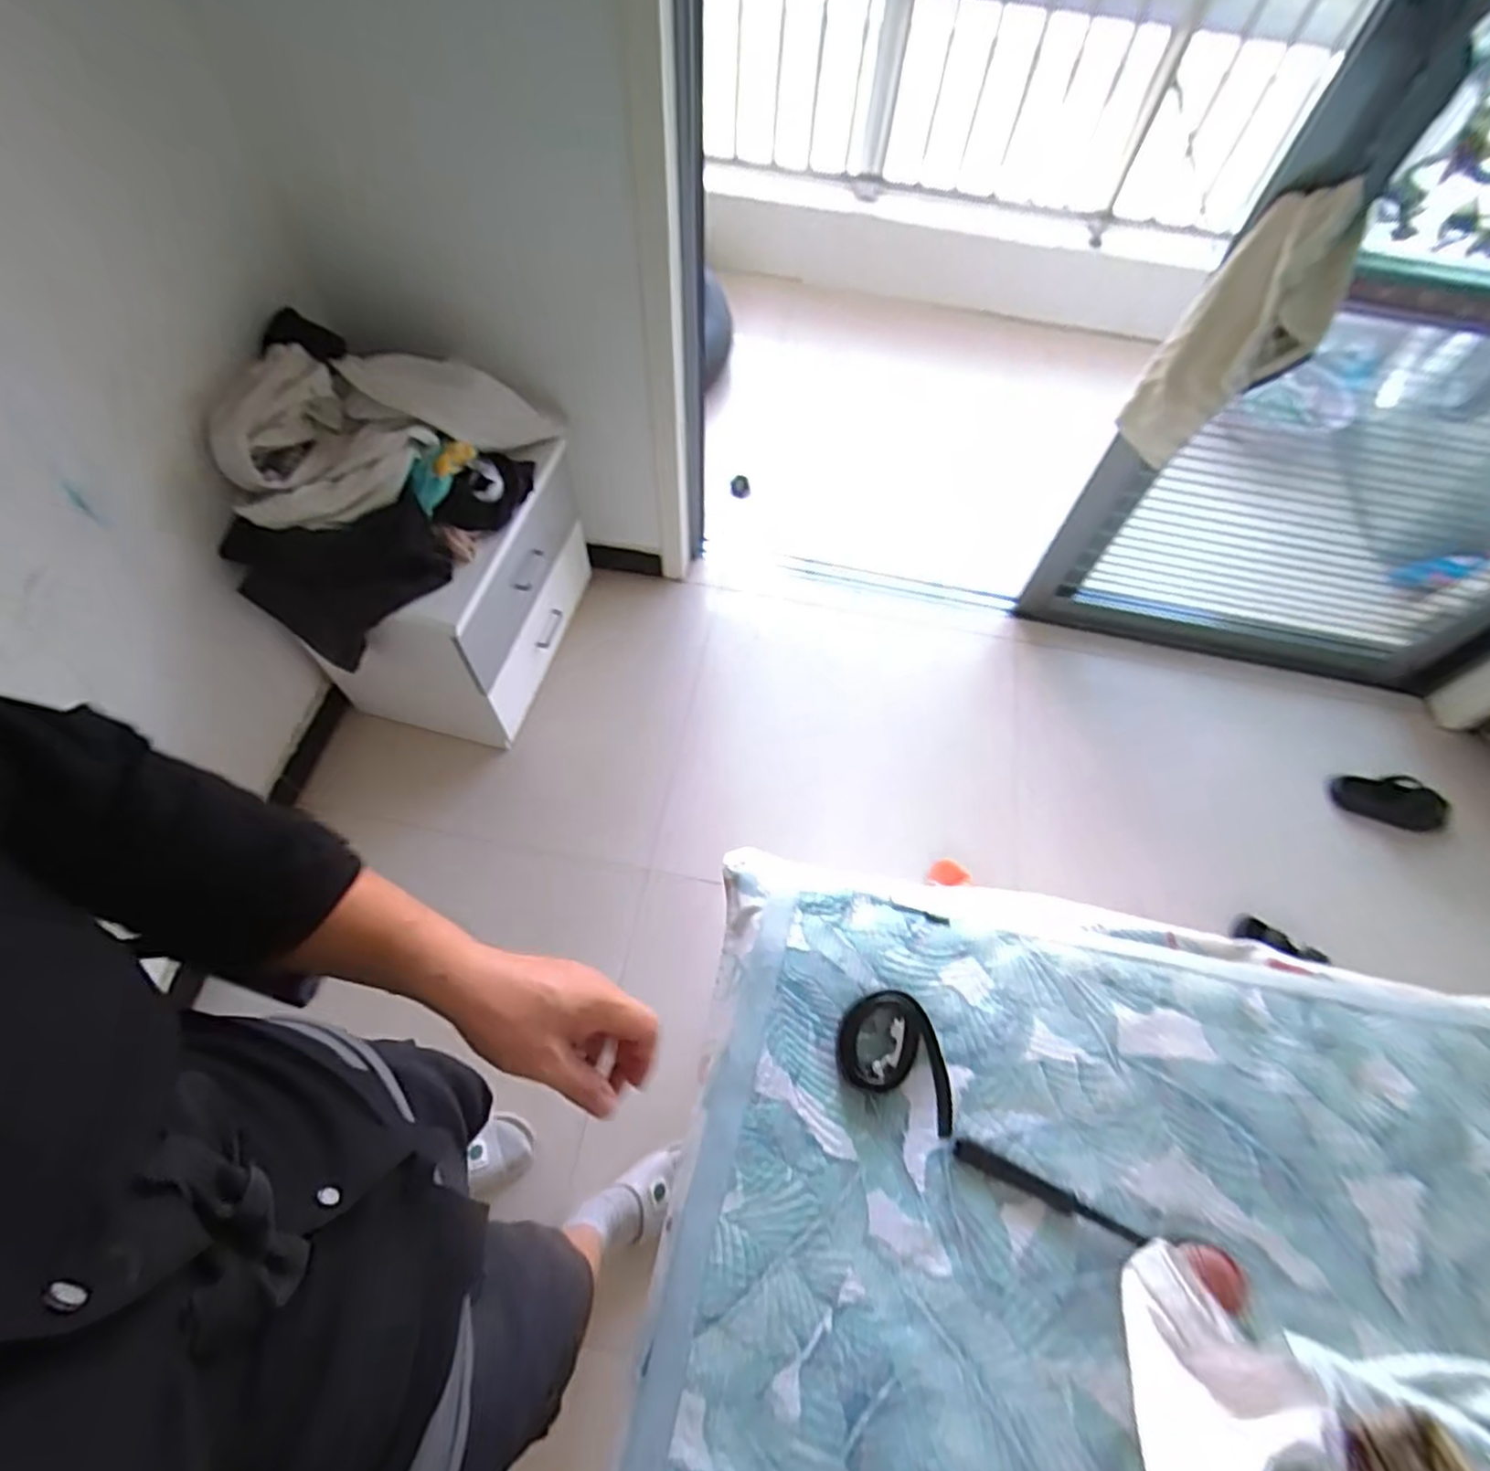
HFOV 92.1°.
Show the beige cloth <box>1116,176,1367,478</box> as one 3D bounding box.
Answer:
[{"bbox_3d":[0.815,-0.650,1.204,0.204,0.427,0.139,40,67,16],"label":"beige cloth"}]

